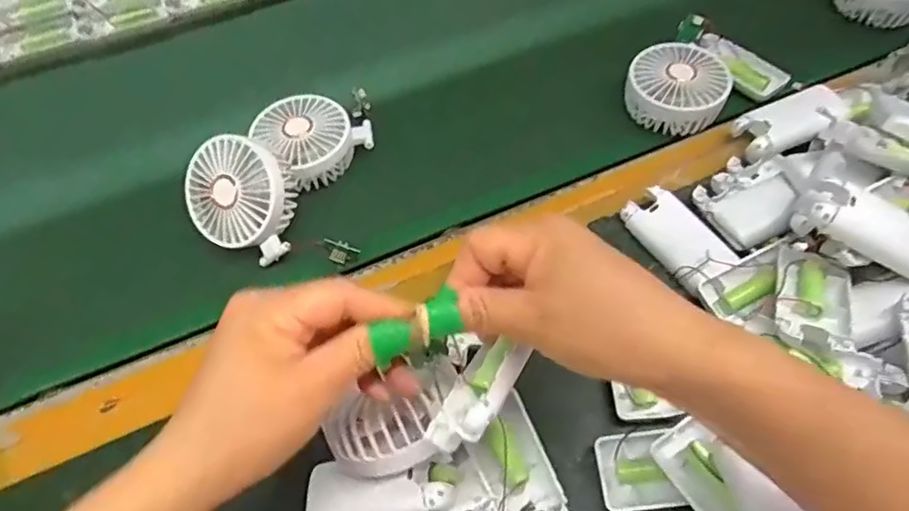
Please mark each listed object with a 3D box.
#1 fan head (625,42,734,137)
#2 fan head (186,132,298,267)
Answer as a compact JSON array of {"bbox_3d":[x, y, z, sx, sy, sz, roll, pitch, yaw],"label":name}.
[{"bbox_3d":[0.201,-0.152,0.541,0.085,0.040,0.076,17,59,13],"label":"fan head"},{"bbox_3d":[-0.172,-0.050,0.488,0.089,0.040,0.090,17,101,15],"label":"fan head"}]

